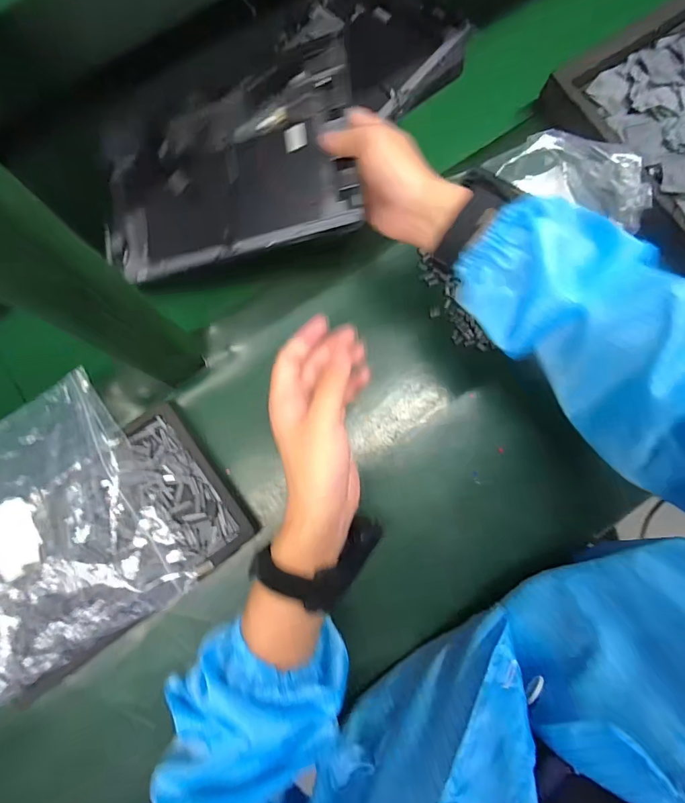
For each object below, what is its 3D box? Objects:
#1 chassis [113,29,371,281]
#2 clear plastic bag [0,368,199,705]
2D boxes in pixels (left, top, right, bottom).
[{"bbox_3d":[-0.109,-0.211,0.384,0.244,0.012,0.169,-8,88,13],"label":"chassis"},{"bbox_3d":[-0.313,0.143,0.371,0.299,0.030,0.222,-31,80,-5],"label":"clear plastic bag"}]

